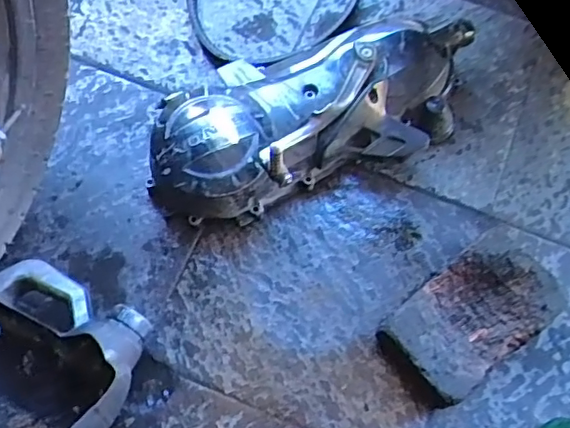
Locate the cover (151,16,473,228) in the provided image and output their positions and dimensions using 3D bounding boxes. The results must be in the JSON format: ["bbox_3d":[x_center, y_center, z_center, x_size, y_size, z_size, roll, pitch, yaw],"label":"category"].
[{"bbox_3d":[0.036,-0.124,0.671,0.411,0.090,0.186,-22,71,-9],"label":"cover"}]

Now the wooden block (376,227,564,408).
[{"bbox_3d":[0.190,0.106,0.600,0.182,0.061,0.107,-34,73,-13],"label":"wooden block"}]

